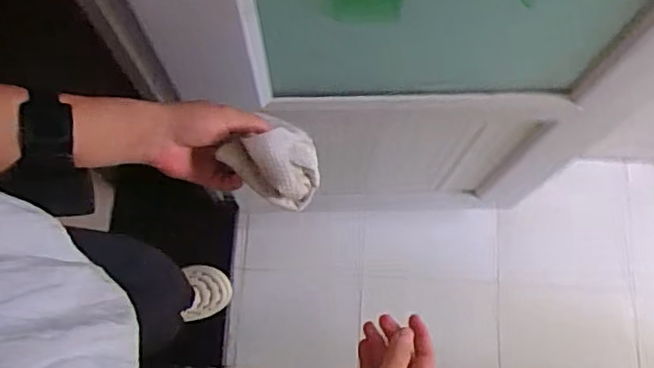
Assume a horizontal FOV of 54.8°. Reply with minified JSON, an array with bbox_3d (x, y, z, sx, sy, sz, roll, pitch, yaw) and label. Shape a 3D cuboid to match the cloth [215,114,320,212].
[{"bbox_3d":[-0.041,-0.020,0.570,0.075,0.057,0.074,-39,78,-11],"label":"cloth"}]

